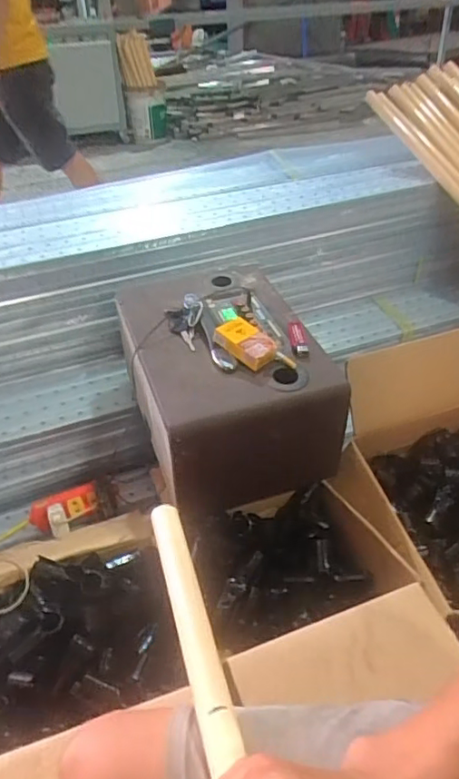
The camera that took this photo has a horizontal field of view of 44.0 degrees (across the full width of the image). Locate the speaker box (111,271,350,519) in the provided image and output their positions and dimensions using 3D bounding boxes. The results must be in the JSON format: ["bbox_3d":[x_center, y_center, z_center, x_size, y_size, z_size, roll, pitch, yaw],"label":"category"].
[{"bbox_3d":[-0.013,-0.011,0.987,0.280,0.250,0.374,-14,37,-15],"label":"speaker box"}]

